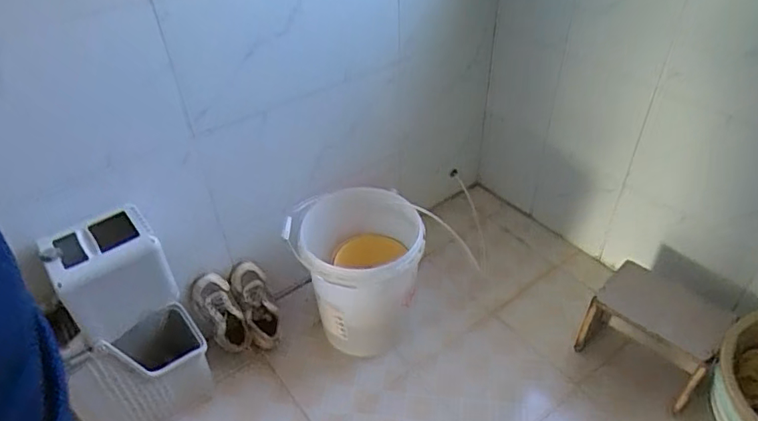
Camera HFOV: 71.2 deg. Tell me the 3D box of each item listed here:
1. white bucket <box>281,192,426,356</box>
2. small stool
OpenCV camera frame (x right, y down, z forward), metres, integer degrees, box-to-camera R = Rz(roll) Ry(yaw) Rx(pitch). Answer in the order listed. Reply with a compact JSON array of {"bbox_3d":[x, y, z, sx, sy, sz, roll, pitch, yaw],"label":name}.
[{"bbox_3d":[-0.052,0.183,1.447,0.333,0.385,0.344,-3,40,0],"label":"white bucket"},{"bbox_3d":[0.688,0.298,1.336,0.285,0.207,0.184,30,50,33],"label":"small stool"}]

